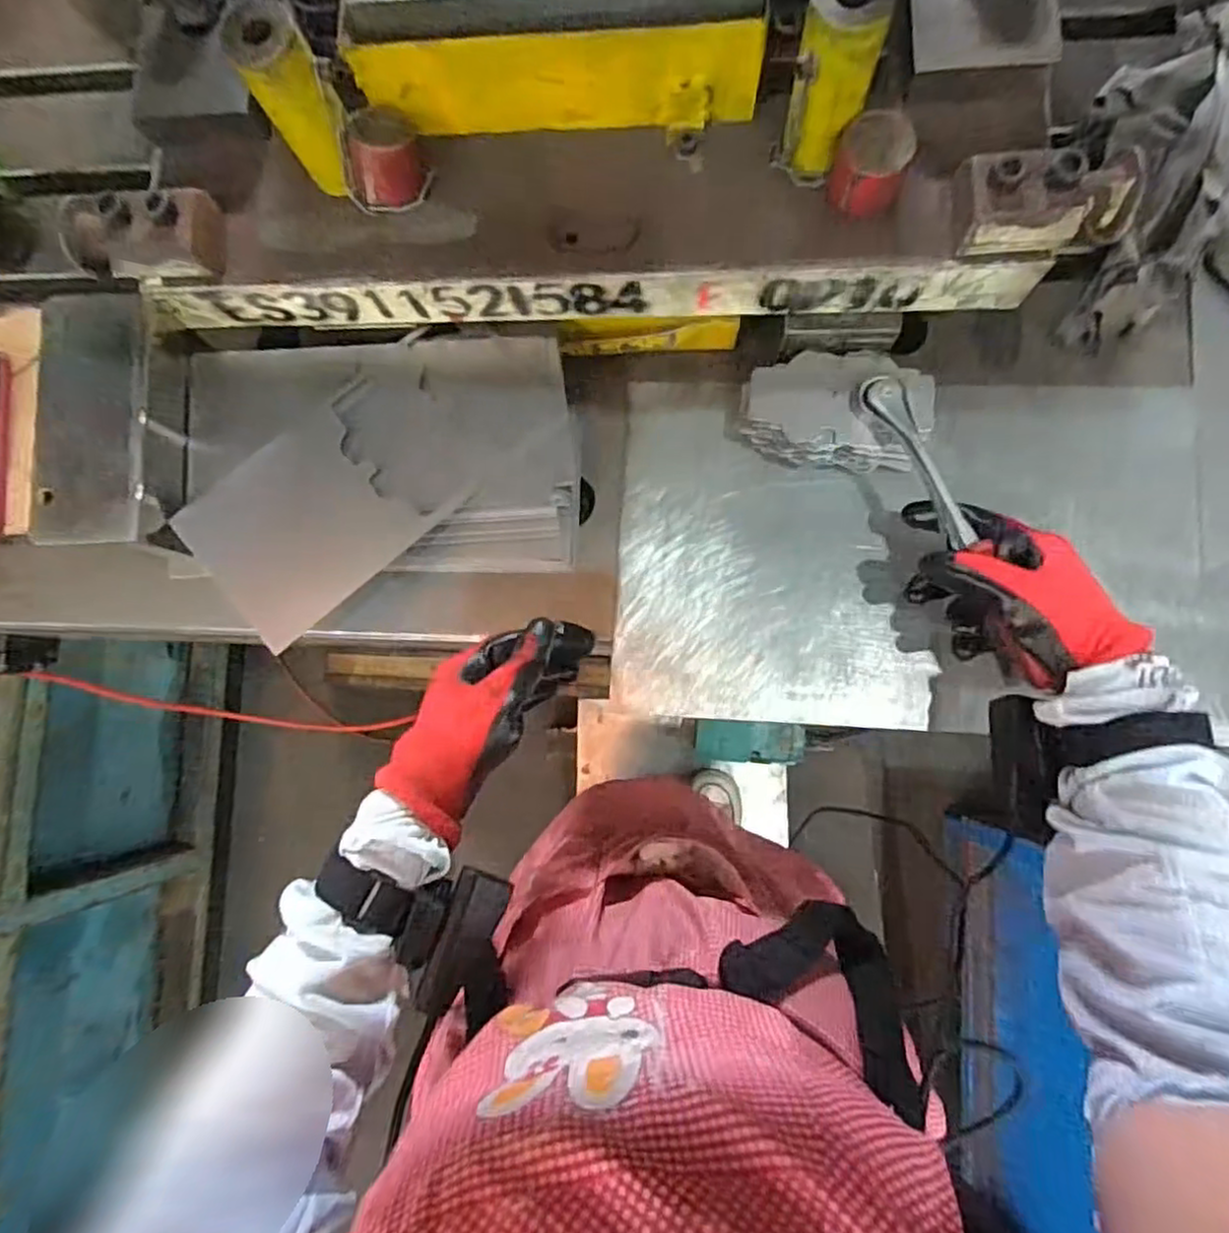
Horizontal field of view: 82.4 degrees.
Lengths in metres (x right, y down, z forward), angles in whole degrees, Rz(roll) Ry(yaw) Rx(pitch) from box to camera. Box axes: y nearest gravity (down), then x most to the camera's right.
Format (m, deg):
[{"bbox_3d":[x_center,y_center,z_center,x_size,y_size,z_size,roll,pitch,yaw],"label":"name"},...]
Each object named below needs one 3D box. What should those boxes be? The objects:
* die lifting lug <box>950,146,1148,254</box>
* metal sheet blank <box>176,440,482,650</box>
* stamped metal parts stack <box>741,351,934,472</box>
[{"bbox_3d":[0.237,-0.227,0.385,0.093,0.045,0.048,1,83,5],"label":"die lifting lug"},{"bbox_3d":[-0.202,-0.067,0.469,0.145,0.004,0.116,-41,84,-7],"label":"metal sheet blank"},{"bbox_3d":[0.155,-0.143,0.491,0.128,0.070,0.068,-1,83,5],"label":"stamped metal parts stack"}]

